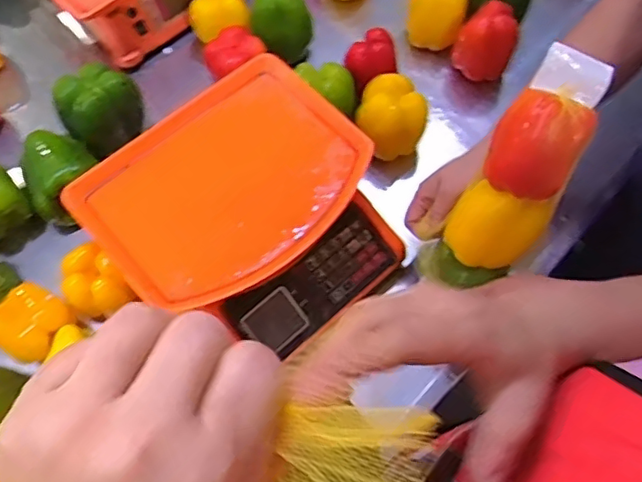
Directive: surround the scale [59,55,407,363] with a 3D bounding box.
[{"bbox_3d":[-0.078,-0.029,0.648,0.284,0.099,0.278,-39,71,-15],"label":"scale"}]

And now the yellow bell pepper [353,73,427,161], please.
[{"bbox_3d":[0.089,-0.157,0.730,0.085,0.066,0.079,38,72,16],"label":"yellow bell pepper"}]

